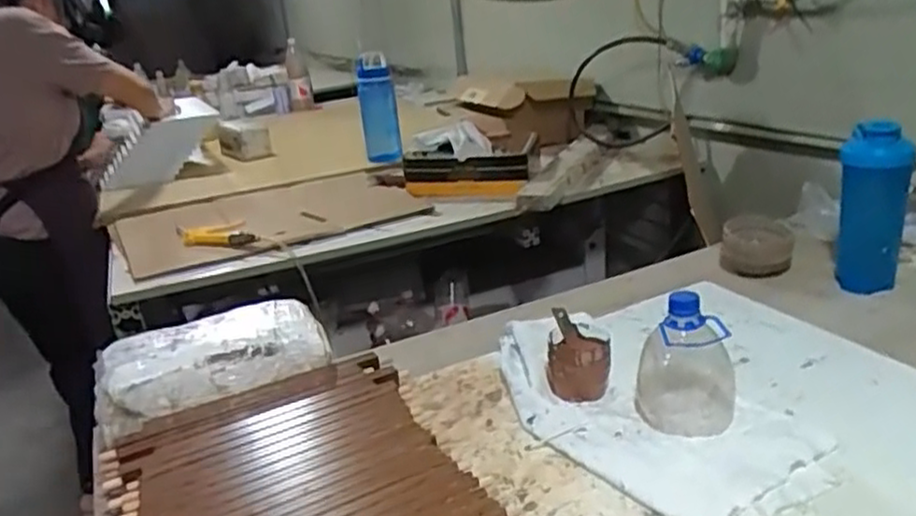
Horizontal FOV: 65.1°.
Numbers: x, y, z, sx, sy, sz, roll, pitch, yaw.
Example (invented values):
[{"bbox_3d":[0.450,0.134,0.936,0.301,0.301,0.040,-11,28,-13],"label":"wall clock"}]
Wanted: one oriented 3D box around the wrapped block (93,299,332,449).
[{"bbox_3d":[-0.274,0.114,0.799,0.242,0.056,0.114,-14,21,-25],"label":"wrapped block"}]

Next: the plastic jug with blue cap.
[{"bbox_3d":[0.231,0.103,0.730,0.097,0.129,0.085,2,22,17],"label":"plastic jug with blue cap"}]

